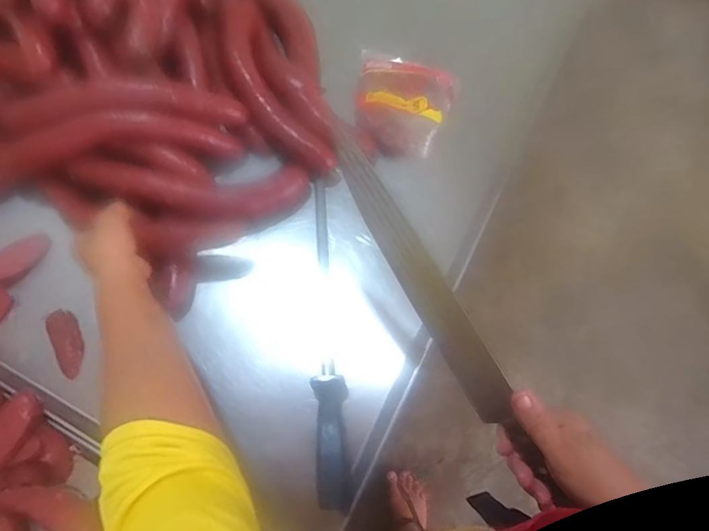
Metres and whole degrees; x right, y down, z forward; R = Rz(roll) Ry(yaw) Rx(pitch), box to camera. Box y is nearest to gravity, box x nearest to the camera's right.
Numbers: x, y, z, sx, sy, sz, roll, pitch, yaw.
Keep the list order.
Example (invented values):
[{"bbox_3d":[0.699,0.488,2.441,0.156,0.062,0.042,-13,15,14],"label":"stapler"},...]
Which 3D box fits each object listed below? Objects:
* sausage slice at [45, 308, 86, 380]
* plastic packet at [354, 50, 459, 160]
[{"bbox_3d":[-0.322,0.087,0.510,0.030,0.015,0.075,-18,82,-7],"label":"sausage slice"},{"bbox_3d":[0.066,-0.218,0.599,0.124,0.030,0.161,9,68,3],"label":"plastic packet"}]

